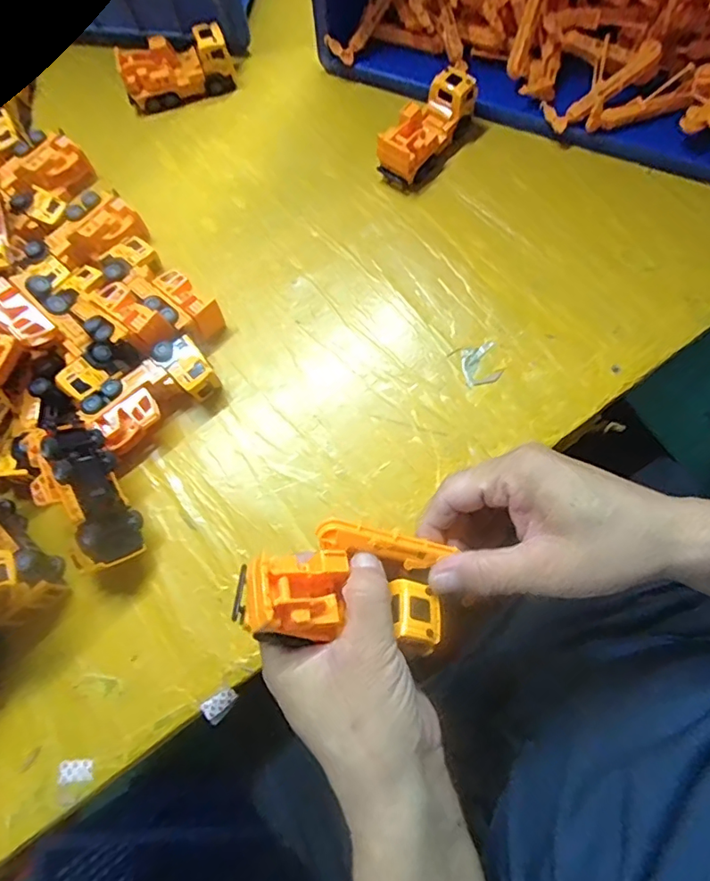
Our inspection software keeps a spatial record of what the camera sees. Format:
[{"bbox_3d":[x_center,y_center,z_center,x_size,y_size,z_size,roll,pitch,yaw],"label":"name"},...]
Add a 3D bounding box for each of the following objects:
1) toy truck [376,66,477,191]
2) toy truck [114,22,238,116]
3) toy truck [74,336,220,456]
[{"bbox_3d":[0.064,-0.275,0.462,0.041,0.044,0.100,32,76,12],"label":"toy truck"},{"bbox_3d":[-0.170,-0.355,0.500,0.102,0.046,0.032,-19,73,-4],"label":"toy truck"},{"bbox_3d":[-0.151,-0.033,0.395,0.093,0.039,0.045,-40,75,-10],"label":"toy truck"}]

